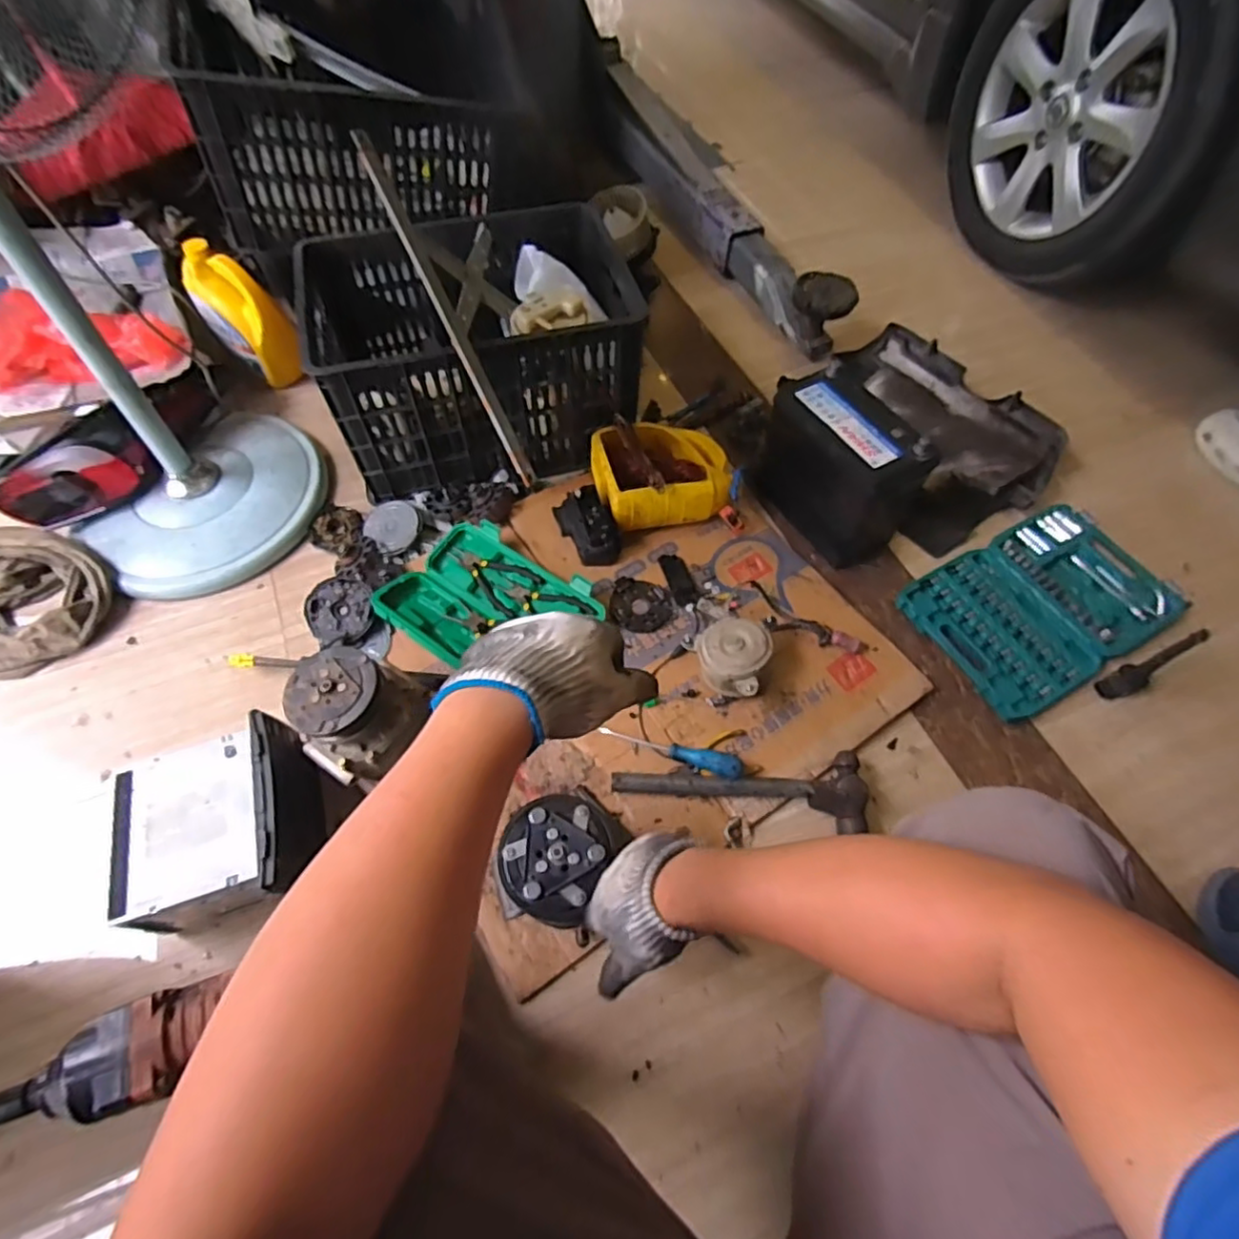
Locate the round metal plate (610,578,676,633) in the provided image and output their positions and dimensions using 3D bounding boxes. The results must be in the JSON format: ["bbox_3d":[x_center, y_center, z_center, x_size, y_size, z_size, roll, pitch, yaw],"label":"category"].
[{"bbox_3d":[0.034,-0.022,0.986,0.094,0.008,0.087,1,59,-1],"label":"round metal plate"}]

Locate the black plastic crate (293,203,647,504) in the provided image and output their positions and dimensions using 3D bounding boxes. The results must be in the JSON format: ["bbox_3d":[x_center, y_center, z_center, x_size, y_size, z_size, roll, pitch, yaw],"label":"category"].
[{"bbox_3d":[-0.238,-0.455,1.073,0.482,0.256,0.408,-15,60,-10],"label":"black plastic crate"}]

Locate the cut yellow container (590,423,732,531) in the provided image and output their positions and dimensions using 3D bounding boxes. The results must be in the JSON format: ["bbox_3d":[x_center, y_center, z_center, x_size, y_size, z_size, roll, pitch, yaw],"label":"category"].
[{"bbox_3d":[0.071,-0.241,1.053,0.217,0.107,0.176,-11,60,-8],"label":"cut yellow container"}]

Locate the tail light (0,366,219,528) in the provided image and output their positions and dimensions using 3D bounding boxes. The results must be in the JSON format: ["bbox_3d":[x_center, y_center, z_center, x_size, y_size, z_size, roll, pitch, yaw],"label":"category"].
[{"bbox_3d":[-0.793,-0.268,1.014,0.109,0.113,0.351,38,65,19],"label":"tail light"}]

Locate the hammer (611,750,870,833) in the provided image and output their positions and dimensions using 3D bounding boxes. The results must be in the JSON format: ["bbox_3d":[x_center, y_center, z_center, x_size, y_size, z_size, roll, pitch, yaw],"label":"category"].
[{"bbox_3d":[0.158,0.236,0.824,0.326,0.043,0.099,-4,59,-4],"label":"hammer"}]

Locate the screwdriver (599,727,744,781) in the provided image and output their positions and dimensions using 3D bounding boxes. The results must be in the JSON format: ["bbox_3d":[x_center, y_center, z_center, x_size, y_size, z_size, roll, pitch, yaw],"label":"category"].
[{"bbox_3d":[0.072,0.175,0.857,0.186,0.024,0.028,12,60,19],"label":"screwdriver"}]

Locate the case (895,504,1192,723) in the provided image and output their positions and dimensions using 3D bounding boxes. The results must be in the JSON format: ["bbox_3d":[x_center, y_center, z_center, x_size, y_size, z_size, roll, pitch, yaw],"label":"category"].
[{"bbox_3d":[0.679,-0.034,1.009,0.435,0.038,0.255,-27,63,-16],"label":"case"}]

